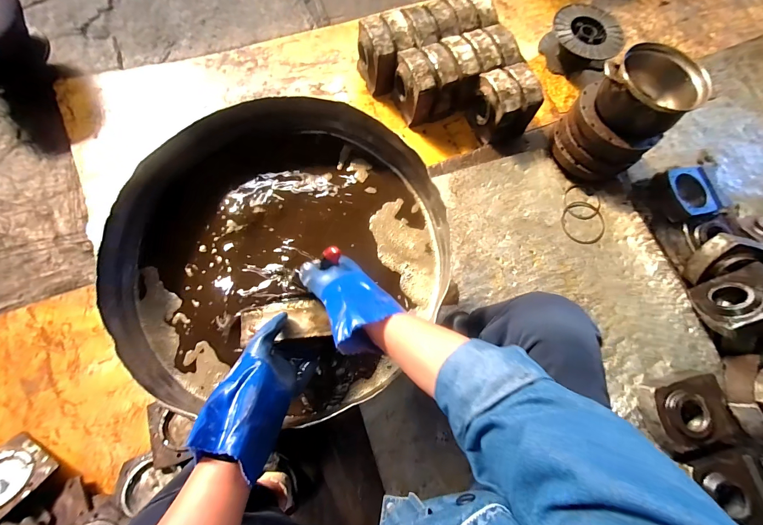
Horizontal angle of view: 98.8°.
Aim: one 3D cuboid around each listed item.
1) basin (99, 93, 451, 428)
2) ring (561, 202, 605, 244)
[{"bbox_3d":[-0.175,-0.016,0.628,0.589,0.181,0.559,0,73,1],"label":"basin"},{"bbox_3d":[0.656,-0.131,1.064,0.139,0.009,0.144,-1,77,4],"label":"ring"}]

